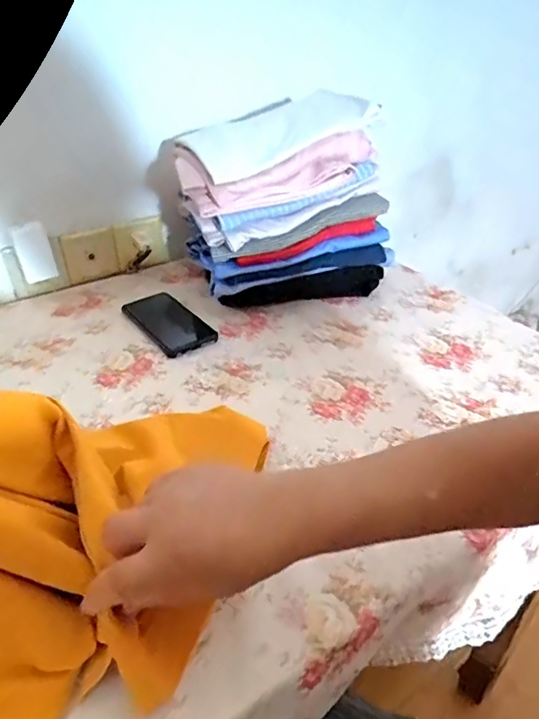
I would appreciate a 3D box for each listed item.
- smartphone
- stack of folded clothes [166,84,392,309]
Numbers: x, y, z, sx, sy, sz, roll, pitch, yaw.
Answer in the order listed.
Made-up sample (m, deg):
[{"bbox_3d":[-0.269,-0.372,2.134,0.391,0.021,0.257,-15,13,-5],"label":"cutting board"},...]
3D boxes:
[{"bbox_3d":[-0.144,-0.055,0.717,0.083,0.013,0.162,-27,44,-31],"label":"smartphone"},{"bbox_3d":[0.019,-0.227,0.737,0.290,0.261,0.169,-11,38,-15],"label":"stack of folded clothes"}]

